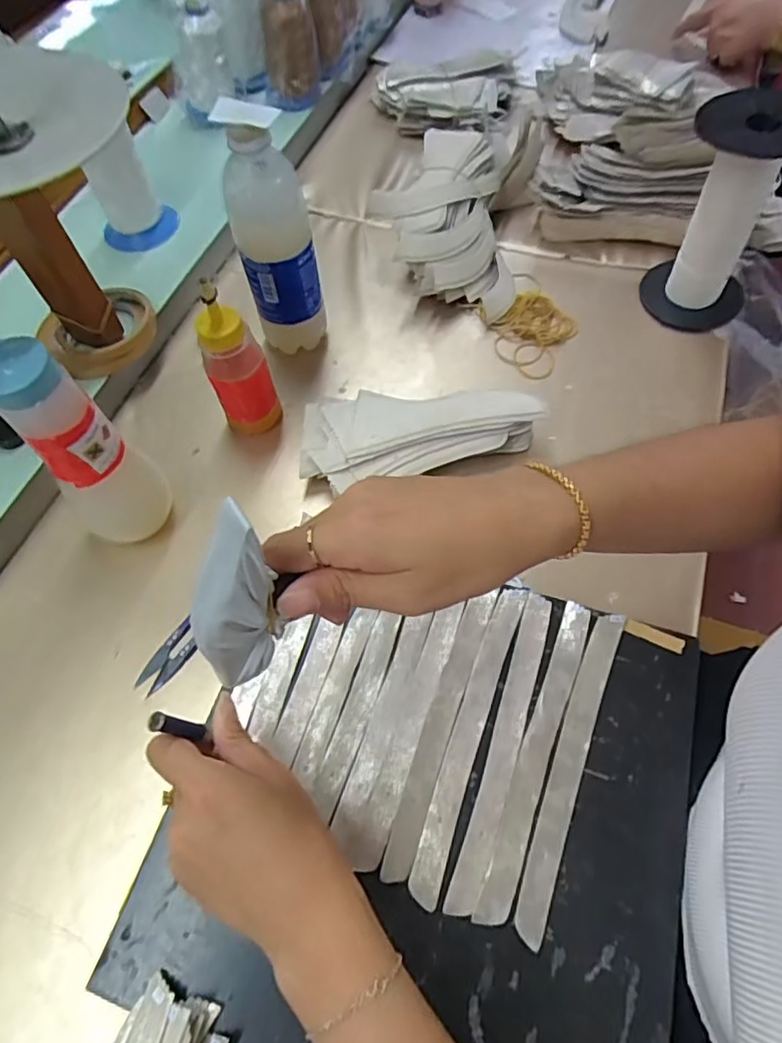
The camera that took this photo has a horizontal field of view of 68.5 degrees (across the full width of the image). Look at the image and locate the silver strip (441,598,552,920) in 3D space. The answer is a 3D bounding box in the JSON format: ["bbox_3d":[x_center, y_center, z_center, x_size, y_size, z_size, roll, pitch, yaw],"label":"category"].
[{"bbox_3d":[0.074,0.139,0.367,0.020,0.005,0.197,17,63,11],"label":"silver strip"}]

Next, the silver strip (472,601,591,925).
[{"bbox_3d":[0.095,0.143,0.366,0.020,0.005,0.201,20,64,12],"label":"silver strip"}]

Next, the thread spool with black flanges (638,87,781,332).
[{"bbox_3d":[0.289,-0.265,0.512,0.088,0.176,0.087,20,64,12],"label":"thread spool with black flanges"}]

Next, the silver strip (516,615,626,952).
[{"bbox_3d":[0.114,0.149,0.361,0.019,0.008,0.199,21,63,11],"label":"silver strip"}]

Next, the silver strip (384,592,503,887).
[{"bbox_3d":[0.033,0.129,0.371,0.020,0.007,0.183,18,63,12],"label":"silver strip"}]

